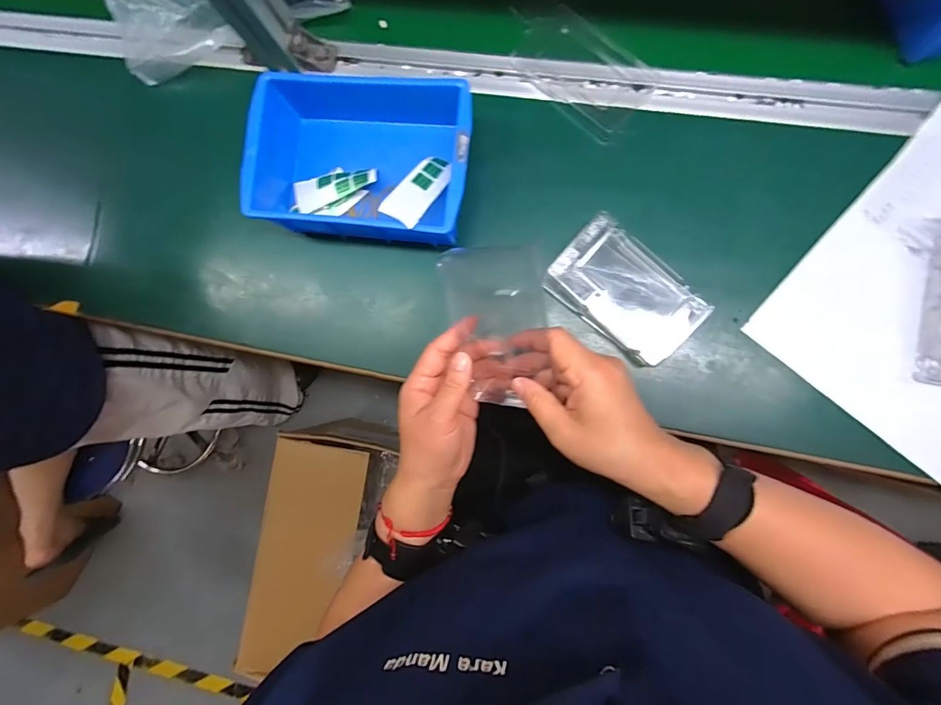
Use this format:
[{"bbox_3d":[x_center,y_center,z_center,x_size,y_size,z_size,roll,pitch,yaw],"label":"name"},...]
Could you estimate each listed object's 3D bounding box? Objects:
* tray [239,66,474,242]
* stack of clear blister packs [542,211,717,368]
[{"bbox_3d":[-0.098,-0.179,0.389,0.197,0.069,0.137,6,87,7],"label":"tray"},{"bbox_3d":[0.139,-0.053,0.370,0.127,0.036,0.079,41,92,7],"label":"stack of clear blister packs"}]

